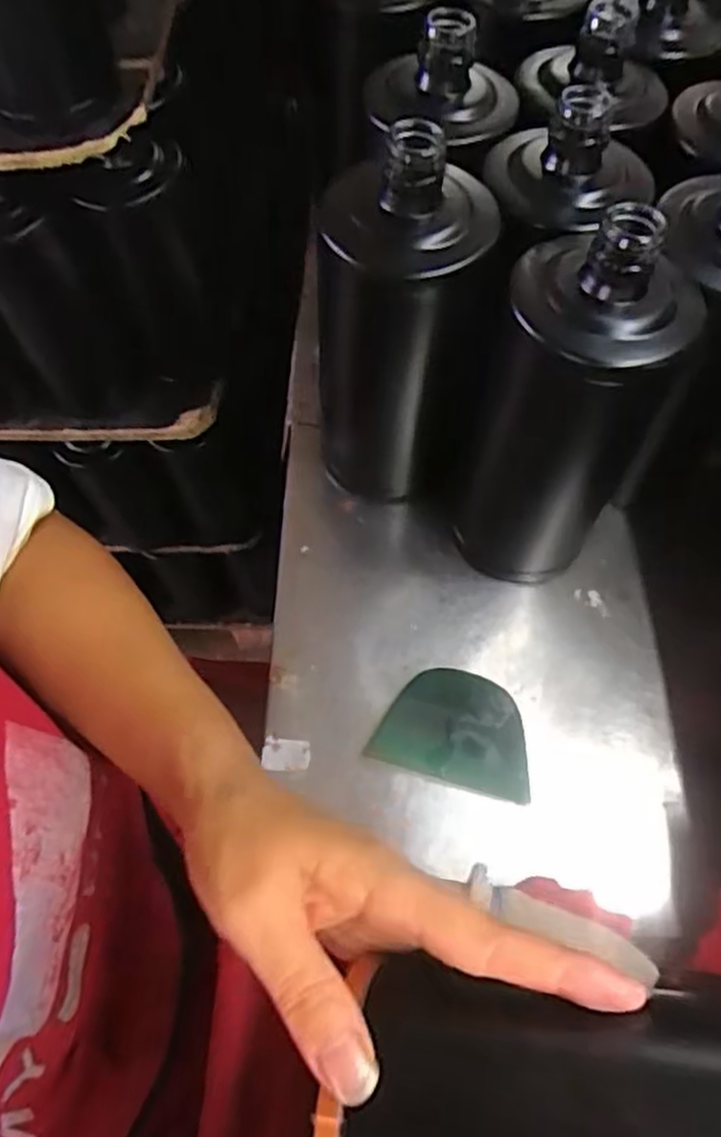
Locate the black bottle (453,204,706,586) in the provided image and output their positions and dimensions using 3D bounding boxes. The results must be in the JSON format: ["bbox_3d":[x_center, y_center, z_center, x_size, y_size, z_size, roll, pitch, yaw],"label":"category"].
[{"bbox_3d":[0.096,-0.074,0.356,0.077,0.193,0.081,21,63,10],"label":"black bottle"}]

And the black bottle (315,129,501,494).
[{"bbox_3d":[0.018,-0.119,0.378,0.078,0.196,0.077,13,62,5],"label":"black bottle"}]

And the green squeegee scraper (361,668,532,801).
[{"bbox_3d":[0.049,0.081,0.372,0.078,0.006,0.056,14,64,6],"label":"green squeegee scraper"}]

